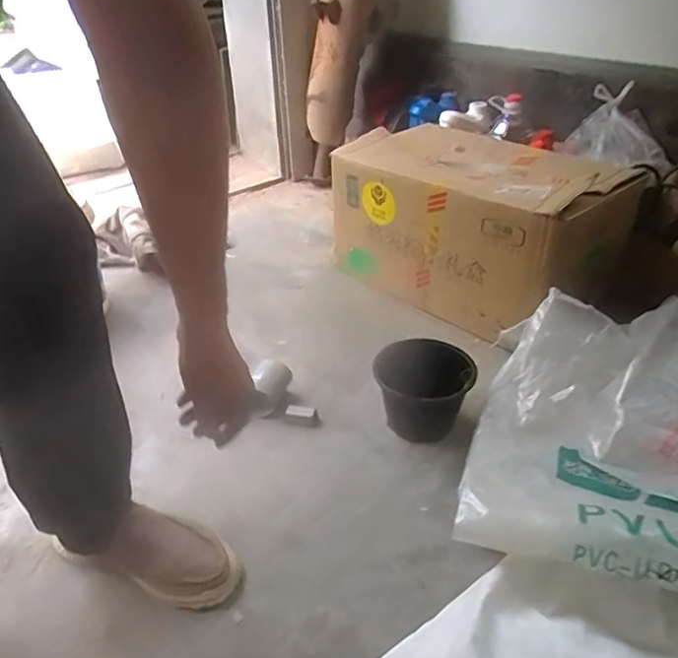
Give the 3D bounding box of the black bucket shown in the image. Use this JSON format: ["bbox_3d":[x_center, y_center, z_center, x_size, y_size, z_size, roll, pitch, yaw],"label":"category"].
[{"bbox_3d":[0.145,0.109,0.972,0.145,0.120,0.142,-2,34,1],"label":"black bucket"}]

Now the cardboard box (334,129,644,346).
[{"bbox_3d":[0.310,-0.244,1.314,0.411,0.320,0.571,-28,42,-32],"label":"cardboard box"}]

